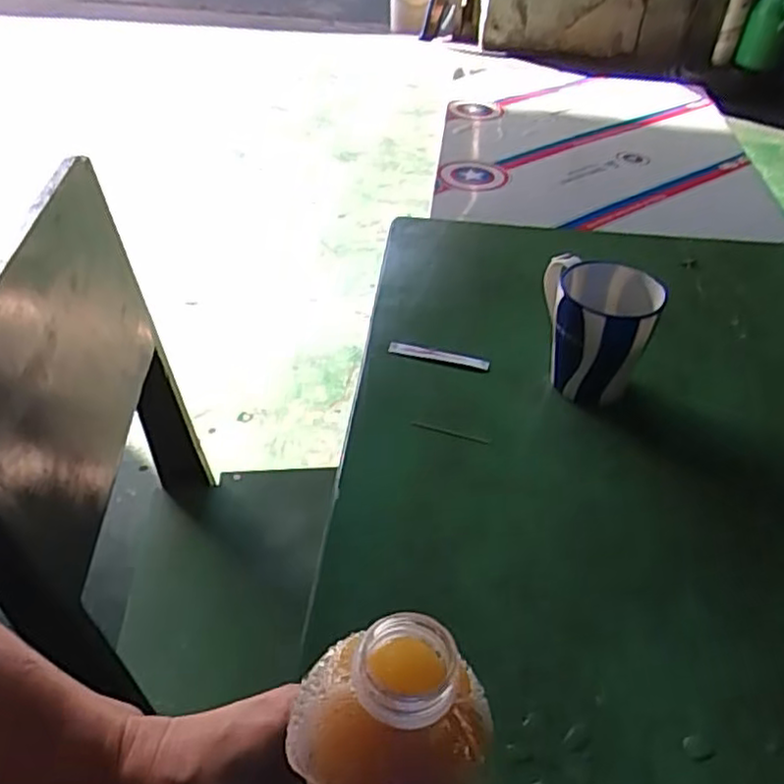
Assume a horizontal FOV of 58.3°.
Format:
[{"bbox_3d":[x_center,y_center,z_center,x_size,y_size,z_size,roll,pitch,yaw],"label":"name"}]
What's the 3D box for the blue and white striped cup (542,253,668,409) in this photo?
[{"bbox_3d":[0.169,-0.046,0.597,0.092,0.106,0.081,11,42,9],"label":"blue and white striped cup"}]

